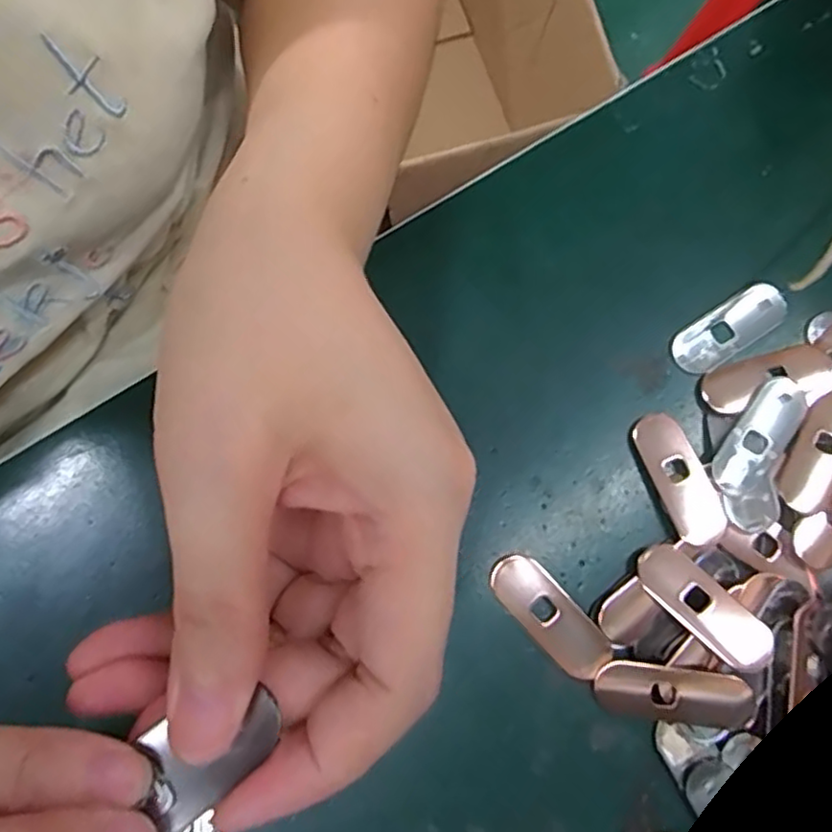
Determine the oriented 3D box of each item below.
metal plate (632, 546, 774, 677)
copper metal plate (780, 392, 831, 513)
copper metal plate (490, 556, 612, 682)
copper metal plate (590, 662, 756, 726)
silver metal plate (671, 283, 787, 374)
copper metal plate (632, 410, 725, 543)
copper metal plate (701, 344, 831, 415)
[{"bbox_3d":[0.100,0.067,0.228,0.019,0.007,0.051,-44,81,-9],"label":"metal plate"},{"bbox_3d":[0.150,0.013,0.241,0.018,0.004,0.049,33,79,7],"label":"copper metal plate"},{"bbox_3d":[0.048,0.071,0.232,0.020,0.004,0.048,-43,81,-9],"label":"copper metal plate"},{"bbox_3d":[0.088,0.095,0.225,0.051,0.004,0.018,2,94,12],"label":"copper metal plate"},{"bbox_3d":[0.122,-0.034,0.256,0.049,0.004,0.019,-32,79,-7],"label":"silver metal plate"},{"bbox_3d":[0.097,0.023,0.243,0.019,0.005,0.049,-23,72,1],"label":"copper metal plate"},{"bbox_3d":[0.135,-0.015,0.250,0.049,0.004,0.018,-14,78,-3],"label":"copper metal plate"}]

